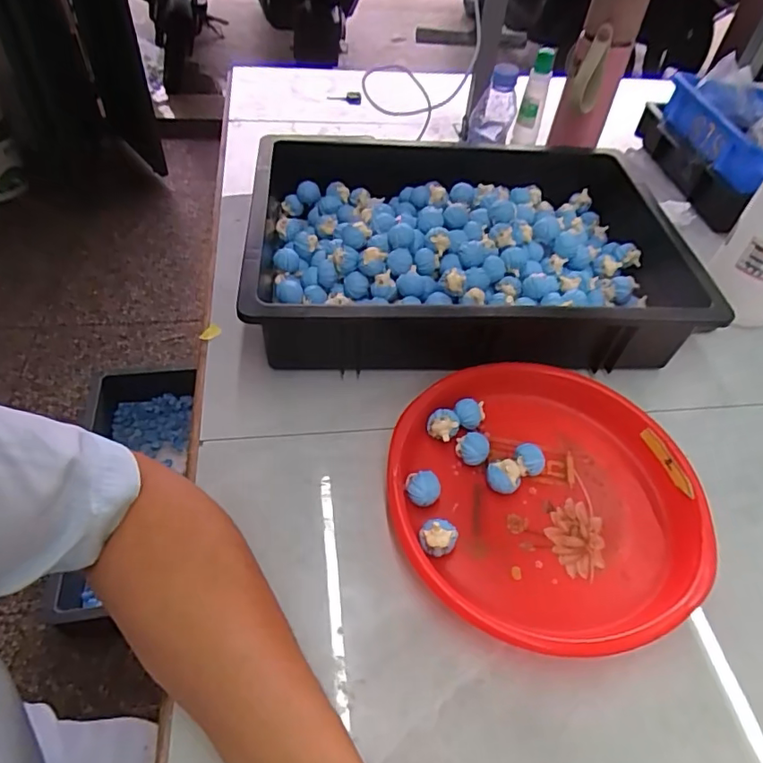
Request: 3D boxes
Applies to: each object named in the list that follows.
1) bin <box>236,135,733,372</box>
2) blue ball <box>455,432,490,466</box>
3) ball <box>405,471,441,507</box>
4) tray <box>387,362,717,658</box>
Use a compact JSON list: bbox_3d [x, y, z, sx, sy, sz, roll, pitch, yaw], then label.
[{"bbox_3d":[0.091,-0.145,0.617,0.452,0.104,0.319,0,49,-5],"label":"bin"},{"bbox_3d":[0.080,0.060,0.480,0.029,0.023,0.025,20,50,12],"label":"blue ball"},{"bbox_3d":[0.034,0.090,0.450,0.028,0.026,0.024,12,49,5],"label":"ball"},{"bbox_3d":[0.135,0.092,0.457,0.243,0.036,0.251,3,49,-3],"label":"tray"}]

